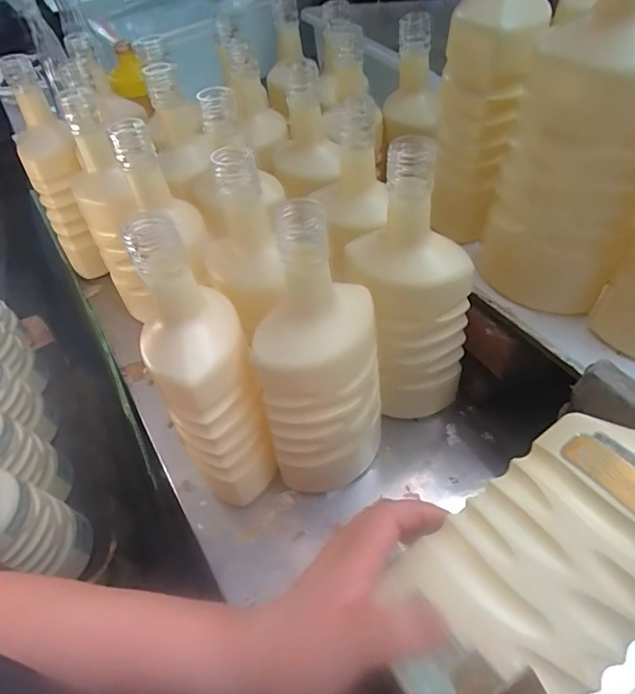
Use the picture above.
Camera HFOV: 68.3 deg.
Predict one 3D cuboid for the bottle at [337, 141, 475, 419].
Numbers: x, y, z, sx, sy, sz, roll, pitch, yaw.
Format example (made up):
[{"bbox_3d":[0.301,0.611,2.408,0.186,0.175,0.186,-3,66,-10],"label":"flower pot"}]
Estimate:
[{"bbox_3d":[0.071,-0.037,0.377,0.073,0.237,0.081,-28,51,-16],"label":"bottle"}]

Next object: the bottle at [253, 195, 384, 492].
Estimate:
[{"bbox_3d":[0.003,0.021,0.325,0.080,0.216,0.066,3,50,11],"label":"bottle"}]

